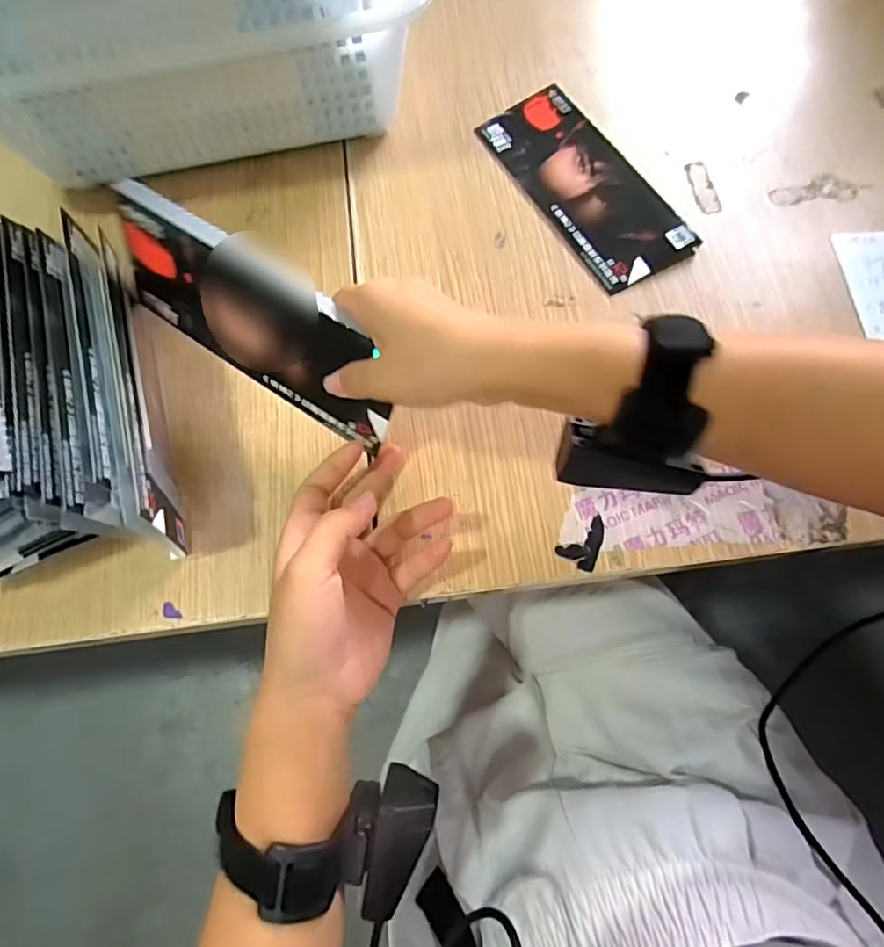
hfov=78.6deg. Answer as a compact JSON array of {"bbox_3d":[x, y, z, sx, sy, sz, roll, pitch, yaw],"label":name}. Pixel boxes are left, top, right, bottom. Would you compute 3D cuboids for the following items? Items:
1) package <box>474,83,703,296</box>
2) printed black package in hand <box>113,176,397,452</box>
[{"bbox_3d":[0.106,-0.221,0.409,0.076,0.013,0.188,-28,72,-8],"label":"package"},{"bbox_3d":[-0.106,-0.088,0.309,0.183,0.084,0.010,32,49,8],"label":"printed black package in hand"}]

